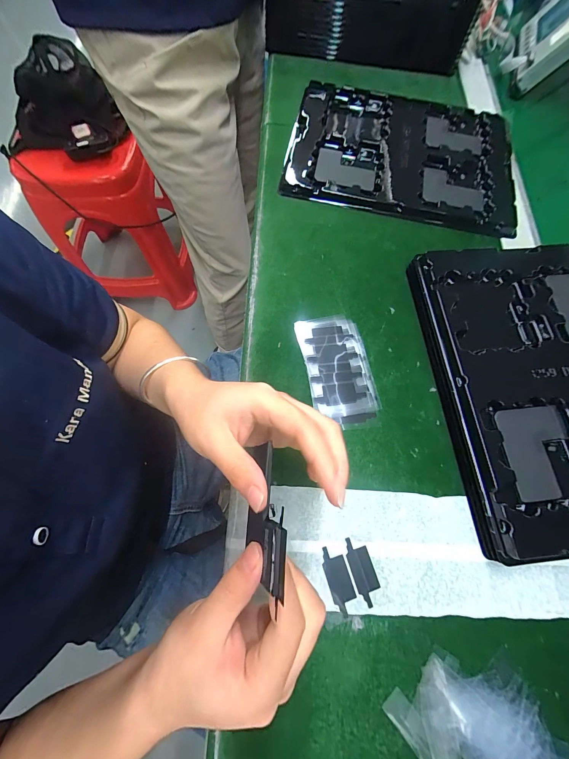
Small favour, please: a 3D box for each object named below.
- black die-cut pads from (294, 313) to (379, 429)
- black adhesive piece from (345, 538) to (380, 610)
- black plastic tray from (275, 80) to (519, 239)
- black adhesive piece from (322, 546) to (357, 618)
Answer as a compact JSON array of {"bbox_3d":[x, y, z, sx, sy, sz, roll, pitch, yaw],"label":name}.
[{"bbox_3d":[0.054,-0.009,0.297,0.064,0.004,0.117,-9,73,-6],"label":"black die-cut pads"},{"bbox_3d":[0.064,0.156,0.243,0.018,0.004,0.048,-17,74,-8],"label":"black adhesive piece"},{"bbox_3d":[0.155,-0.317,0.396,0.296,0.019,0.233,13,72,2],"label":"black plastic tray"},{"bbox_3d":[0.044,0.162,0.240,0.019,0.004,0.048,-16,74,-8],"label":"black adhesive piece"}]

